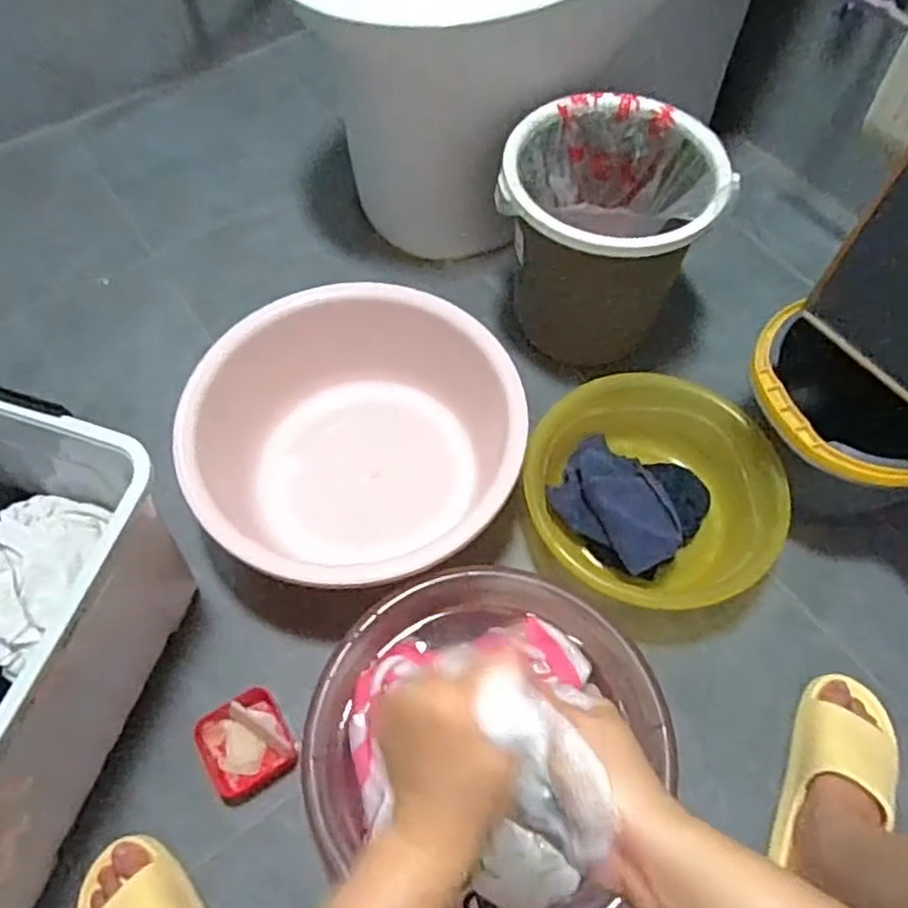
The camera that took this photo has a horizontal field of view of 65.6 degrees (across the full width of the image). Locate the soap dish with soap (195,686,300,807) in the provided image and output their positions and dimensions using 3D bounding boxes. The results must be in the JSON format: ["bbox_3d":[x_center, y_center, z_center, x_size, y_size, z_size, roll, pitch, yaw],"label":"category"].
[{"bbox_3d":[-0.224,0.312,0.758,0.094,0.048,0.097,-22,63,-13],"label":"soap dish with soap"}]

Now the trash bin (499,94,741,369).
[{"bbox_3d":[0.190,-0.283,0.943,0.250,0.271,0.227,10,61,5],"label":"trash bin"}]

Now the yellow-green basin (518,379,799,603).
[{"bbox_3d":[0.236,0.053,0.852,0.289,0.111,0.273,1,61,-1],"label":"yellow-green basin"}]

